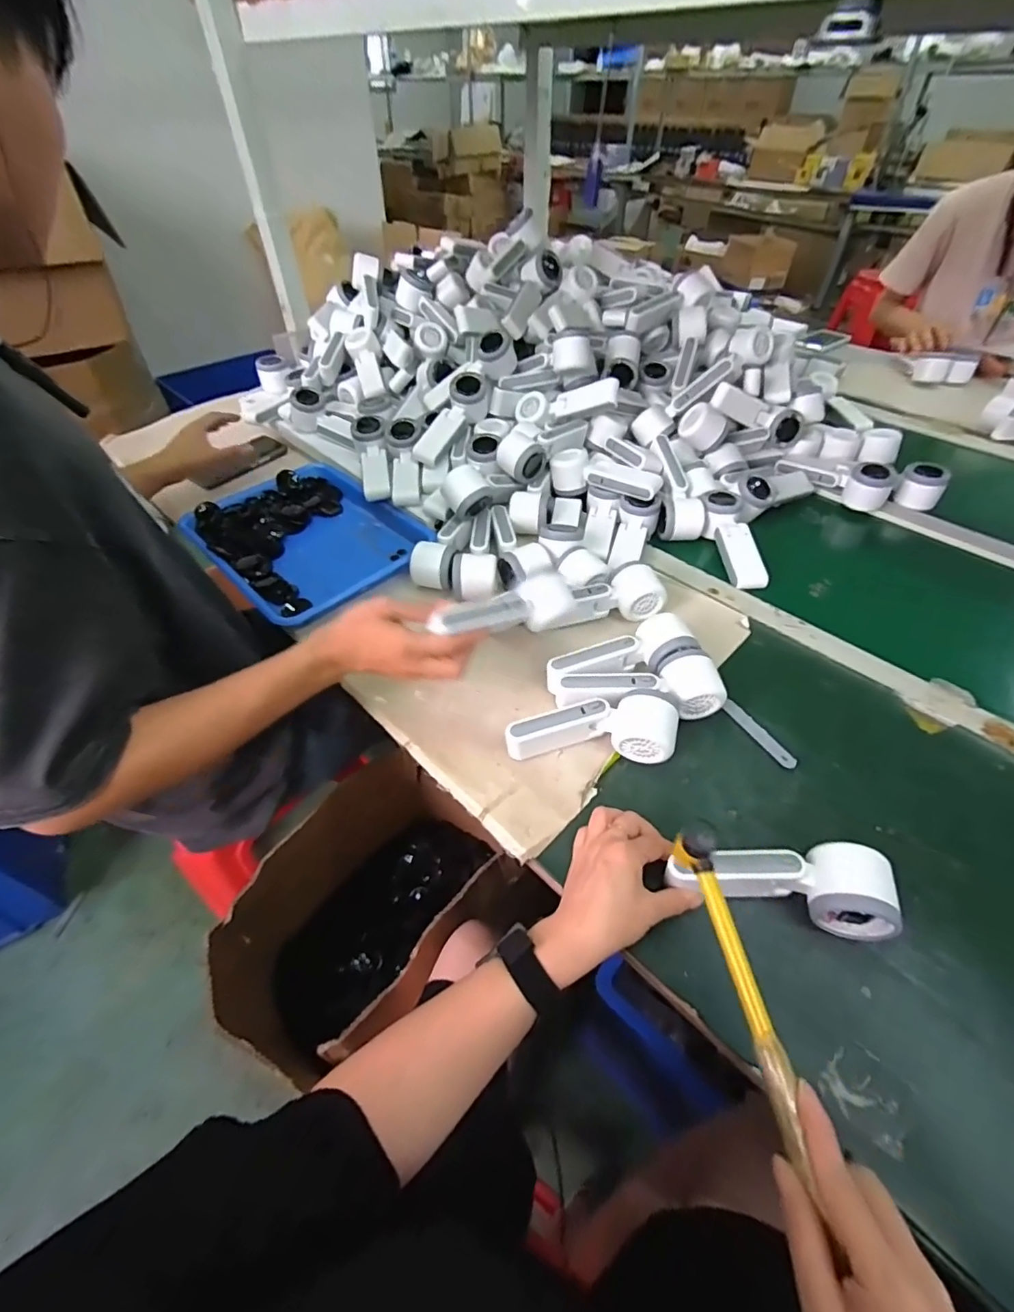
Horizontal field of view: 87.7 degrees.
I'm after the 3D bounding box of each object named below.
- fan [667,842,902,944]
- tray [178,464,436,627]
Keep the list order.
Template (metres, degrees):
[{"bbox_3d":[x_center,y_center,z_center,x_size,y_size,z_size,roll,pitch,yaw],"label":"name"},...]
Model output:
[{"bbox_3d":[0.213,0.177,0.423,0.163,0.042,0.057,6,47,9],"label":"fan"},{"bbox_3d":[-0.286,-0.173,0.770,0.253,0.040,0.340,-35,55,-27],"label":"tray"}]

